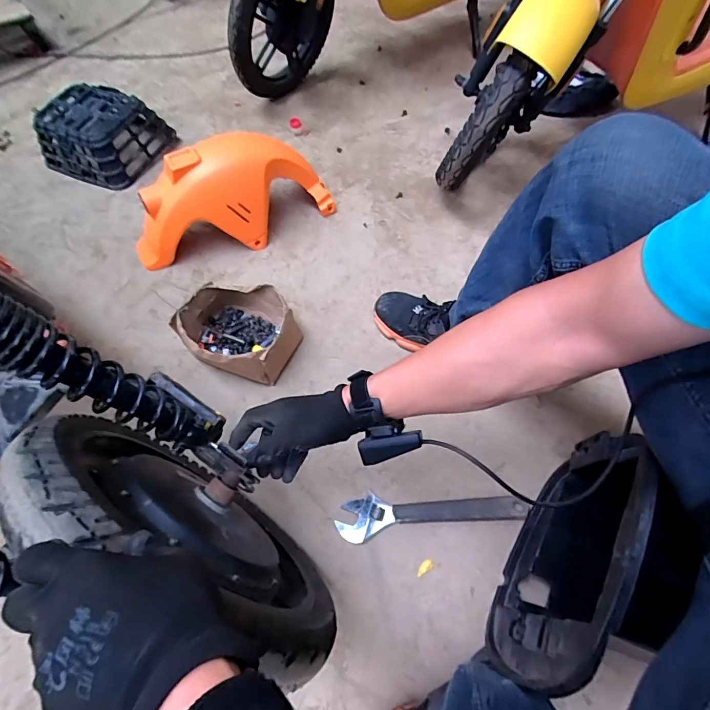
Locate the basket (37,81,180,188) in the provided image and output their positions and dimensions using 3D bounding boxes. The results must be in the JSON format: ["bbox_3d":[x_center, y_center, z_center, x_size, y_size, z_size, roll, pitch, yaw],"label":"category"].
[{"bbox_3d":[-0.695,-0.609,1.105,0.284,0.125,0.255,21,62,14],"label":"basket"}]

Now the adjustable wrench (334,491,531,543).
[{"bbox_3d":[0.118,0.240,0.625,0.286,0.022,0.062,-7,59,-3],"label":"adjustable wrench"}]

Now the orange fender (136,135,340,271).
[{"bbox_3d":[-0.272,-0.341,0.882,0.453,0.195,0.130,-24,61,-12],"label":"orange fender"}]

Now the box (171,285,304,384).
[{"bbox_3d":[-0.215,-0.047,0.776,0.214,0.090,0.185,26,63,16],"label":"box"}]

